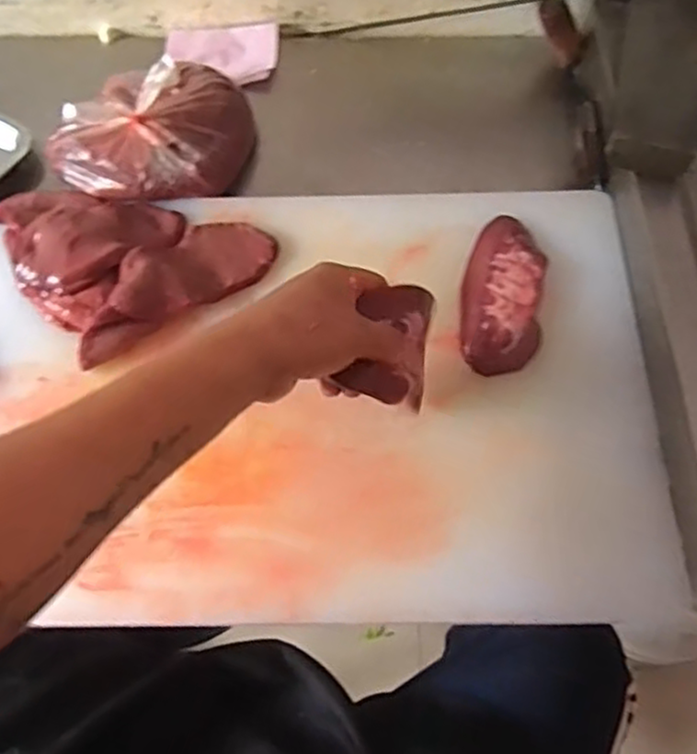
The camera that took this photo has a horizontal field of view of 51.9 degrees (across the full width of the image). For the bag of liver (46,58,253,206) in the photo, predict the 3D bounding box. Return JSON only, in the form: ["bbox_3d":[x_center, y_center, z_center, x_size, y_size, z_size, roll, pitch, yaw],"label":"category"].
[{"bbox_3d":[-0.190,-0.248,0.702,0.162,0.096,0.175,31,68,13],"label":"bag of liver"}]

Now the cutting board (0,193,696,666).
[{"bbox_3d":[-0.036,0.005,0.615,0.600,0.034,0.402,2,65,3],"label":"cutting board"}]

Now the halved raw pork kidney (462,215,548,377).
[{"bbox_3d":[0.138,-0.078,0.636,0.068,0.013,0.159,10,64,4],"label":"halved raw pork kidney"}]

